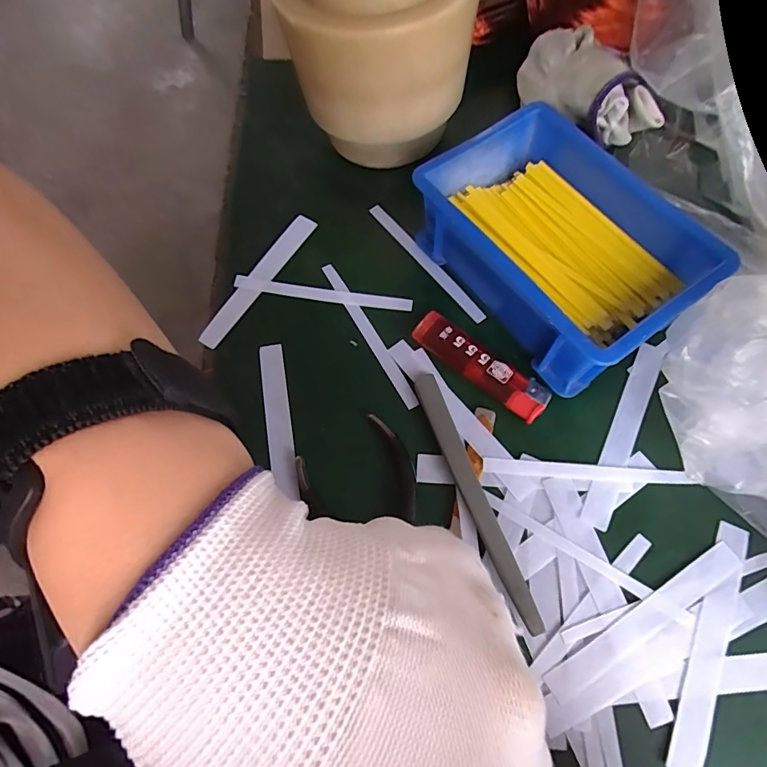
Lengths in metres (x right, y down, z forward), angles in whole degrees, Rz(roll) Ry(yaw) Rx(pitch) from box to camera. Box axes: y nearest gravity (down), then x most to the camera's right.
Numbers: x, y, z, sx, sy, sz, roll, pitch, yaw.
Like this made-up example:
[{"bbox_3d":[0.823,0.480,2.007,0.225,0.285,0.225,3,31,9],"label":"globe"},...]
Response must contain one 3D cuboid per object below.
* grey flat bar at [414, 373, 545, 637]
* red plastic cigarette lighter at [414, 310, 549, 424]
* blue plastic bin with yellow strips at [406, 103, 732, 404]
[{"bbox_3d":[0.045,0.053,0.229,0.012,0.009,0.133,-20,69,-5],"label":"grey flat bar"},{"bbox_3d":[0.054,-0.010,0.254,0.082,0.010,0.020,38,75,16],"label":"red plastic cigarette lighter"},{"bbox_3d":[0.102,-0.080,0.257,0.108,0.053,0.142,-32,70,-10],"label":"blue plastic bin with yellow strips"}]

